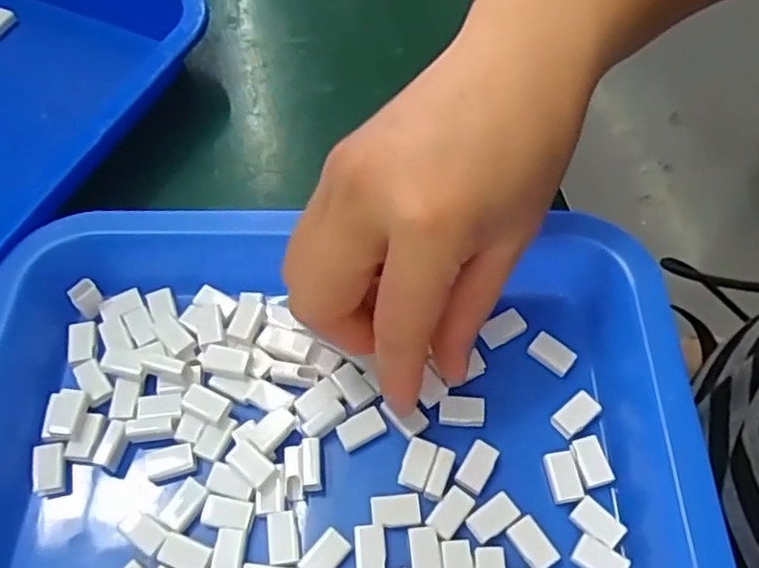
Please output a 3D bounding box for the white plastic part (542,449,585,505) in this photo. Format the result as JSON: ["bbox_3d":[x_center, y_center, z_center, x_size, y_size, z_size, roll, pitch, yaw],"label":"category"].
[{"bbox_3d":[0.068,0.071,0.242,0.011,0.004,0.018,-10,59,-6],"label":"white plastic part"}]

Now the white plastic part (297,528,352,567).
[{"bbox_3d":[-0.019,0.093,0.227,0.011,0.004,0.017,38,65,21],"label":"white plastic part"}]

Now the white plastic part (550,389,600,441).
[{"bbox_3d":[0.076,0.050,0.254,0.019,0.004,0.011,-36,65,-20],"label":"white plastic part"}]

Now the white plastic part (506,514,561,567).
[{"bbox_3d":[0.054,0.091,0.230,0.011,0.004,0.018,-29,62,-17],"label":"white plastic part"}]

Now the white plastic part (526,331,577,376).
[{"bbox_3d":[0.070,0.028,0.268,0.018,0.004,0.011,36,65,20],"label":"white plastic part"}]

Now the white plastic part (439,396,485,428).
[{"bbox_3d":[0.032,0.049,0.255,0.018,0.005,0.011,3,58,2],"label":"white plastic part"}]

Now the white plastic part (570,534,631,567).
[{"bbox_3d":[0.076,0.096,0.227,0.017,0.004,0.011,29,63,17],"label":"white plastic part"}]

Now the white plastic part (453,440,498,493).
[{"bbox_3d":[0.036,0.067,0.244,0.011,0.004,0.018,28,62,16],"label":"white plastic part"}]

